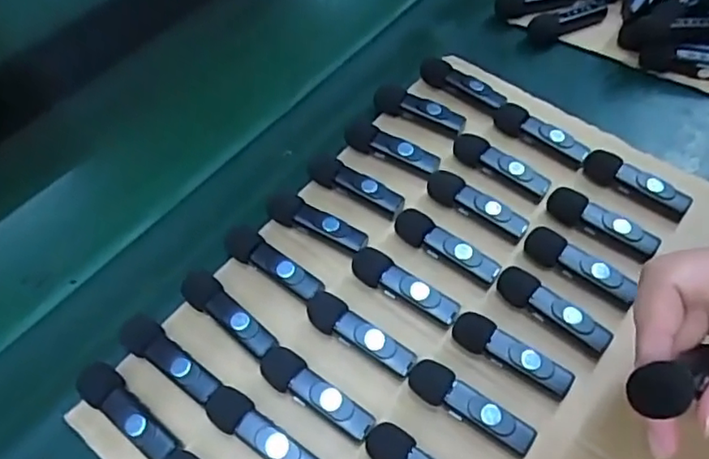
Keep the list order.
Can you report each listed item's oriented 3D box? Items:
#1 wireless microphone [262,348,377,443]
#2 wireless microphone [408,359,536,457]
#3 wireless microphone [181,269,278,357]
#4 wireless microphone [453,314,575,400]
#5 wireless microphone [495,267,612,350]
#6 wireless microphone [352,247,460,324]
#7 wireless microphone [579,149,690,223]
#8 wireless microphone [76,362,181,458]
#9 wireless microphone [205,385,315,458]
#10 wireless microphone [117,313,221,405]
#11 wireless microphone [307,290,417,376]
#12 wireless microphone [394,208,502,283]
[{"bbox_3d":[-0.020,0.082,0.308,0.065,0.019,0.019,33,63,22],"label":"wireless microphone"},{"bbox_3d":[0.057,0.087,0.303,0.065,0.017,0.018,27,61,19],"label":"wireless microphone"},{"bbox_3d":[-0.069,0.047,0.334,0.063,0.014,0.019,36,65,23],"label":"wireless microphone"},{"bbox_3d":[0.080,0.065,0.318,0.064,0.018,0.016,29,62,20],"label":"wireless microphone"},{"bbox_3d":[0.107,0.042,0.331,0.064,0.017,0.019,33,63,22],"label":"wireless microphone"},{"bbox_3d":[0.028,0.030,0.342,0.065,0.018,0.020,29,62,20],"label":"wireless microphone"},{"bbox_3d":[0.173,-0.029,0.378,0.064,0.014,0.018,30,62,20],"label":"wireless microphone"},{"bbox_3d":[-0.113,0.092,0.306,0.065,0.016,0.019,35,64,23],"label":"wireless microphone"},{"bbox_3d":[-0.044,0.100,0.297,0.067,0.017,0.019,29,62,20],"label":"wireless microphone"},{"bbox_3d":[-0.097,0.069,0.322,0.062,0.014,0.020,34,64,22],"label":"wireless microphone"},{"bbox_3d":[0.001,0.056,0.325,0.066,0.020,0.018,34,64,22],"label":"wireless microphone"},{"bbox_3d":[0.053,0.011,0.355,0.065,0.015,0.017,30,62,20],"label":"wireless microphone"}]

